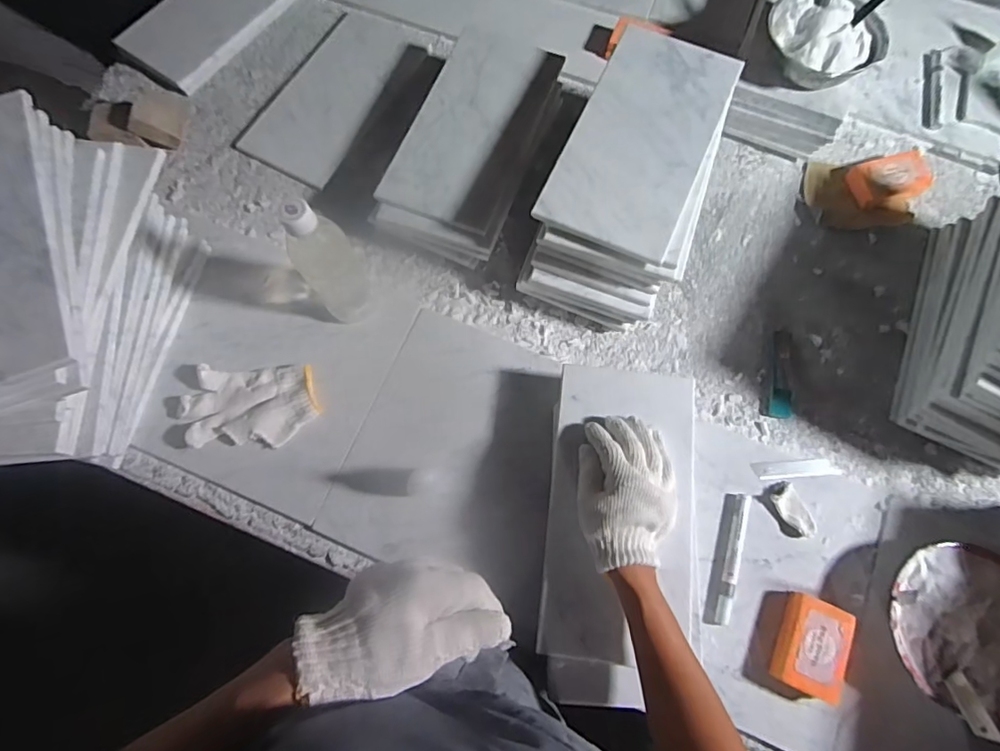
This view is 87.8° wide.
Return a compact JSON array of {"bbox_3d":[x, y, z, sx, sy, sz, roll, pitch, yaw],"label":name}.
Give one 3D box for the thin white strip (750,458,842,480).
[{"bbox_3d":[0.355,0.113,0.621,0.096,0.009,0.028,-4,44,0],"label":"thin white strip"}]

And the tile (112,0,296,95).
[{"bbox_3d":[-0.457,-0.593,0.839,0.176,0.015,0.311,35,74,9],"label":"tile"}]

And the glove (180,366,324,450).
[{"bbox_3d":[-0.302,0.035,0.629,0.160,0.017,0.096,2,72,-2],"label":"glove"}]

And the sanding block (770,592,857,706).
[{"bbox_3d":[0.331,0.287,0.554,0.067,0.032,0.091,22,72,5],"label":"sanding block"}]

